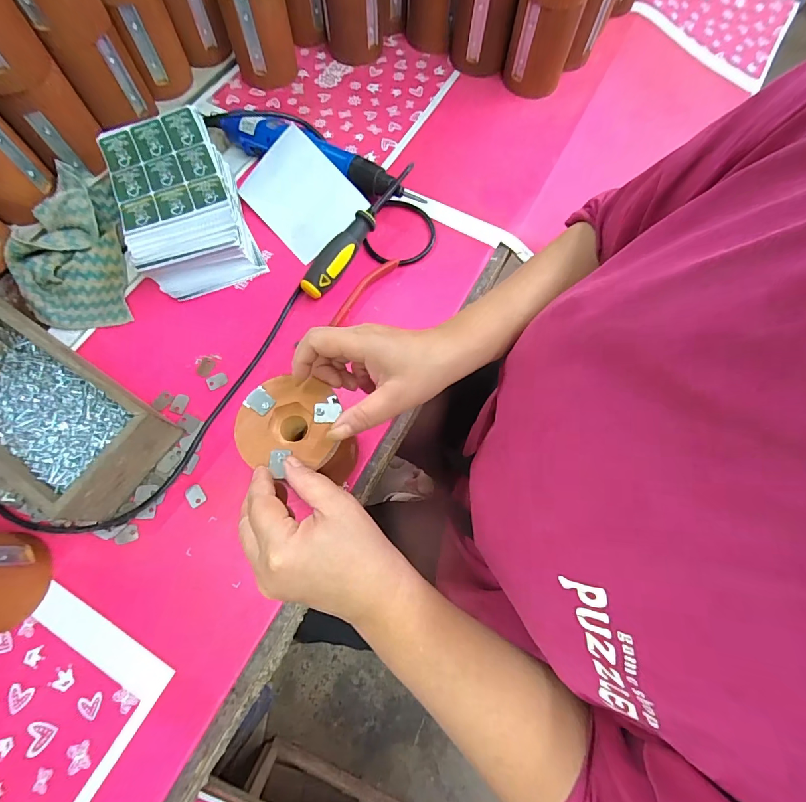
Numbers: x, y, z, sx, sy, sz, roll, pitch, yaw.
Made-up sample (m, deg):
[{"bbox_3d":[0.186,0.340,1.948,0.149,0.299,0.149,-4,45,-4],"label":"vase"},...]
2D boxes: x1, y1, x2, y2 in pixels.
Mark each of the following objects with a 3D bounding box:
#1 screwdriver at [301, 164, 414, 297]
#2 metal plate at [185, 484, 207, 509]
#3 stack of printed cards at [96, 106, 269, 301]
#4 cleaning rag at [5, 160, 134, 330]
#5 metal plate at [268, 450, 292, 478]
[{"bbox_3d":[-0.043,-0.193,0.437,0.026,0.028,0.192,35,80,10],"label":"screwdriver"},{"bbox_3d":[-0.191,0.087,0.360,0.015,0.004,0.021,-38,75,-13],"label":"metal plate"},{"bbox_3d":[-0.238,-0.209,0.425,0.110,0.076,0.169,-22,73,-9],"label":"stack of printed cards"},{"bbox_3d":[-0.369,-0.169,0.426,0.115,0.042,0.205,-19,72,-8],"label":"cleaning rag"},{"bbox_3d":[-0.087,0.044,0.275,0.015,0.004,0.019,3,71,0],"label":"metal plate"}]

